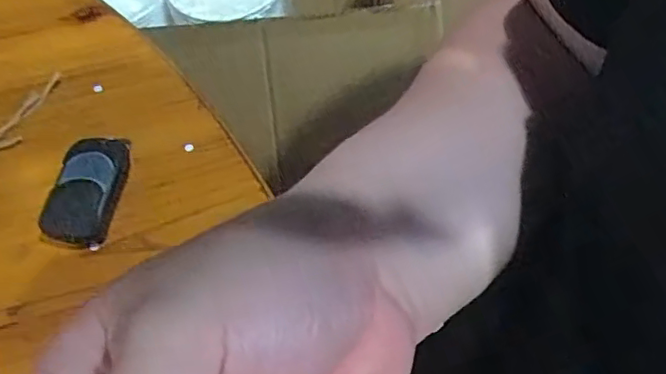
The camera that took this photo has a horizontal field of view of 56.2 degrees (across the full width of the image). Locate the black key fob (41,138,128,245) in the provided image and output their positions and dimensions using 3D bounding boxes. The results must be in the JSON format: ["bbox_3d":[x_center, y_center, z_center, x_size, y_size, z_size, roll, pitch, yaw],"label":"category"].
[{"bbox_3d":[-0.133,0.000,0.343,0.033,0.017,0.065,8,58,6],"label":"black key fob"}]

